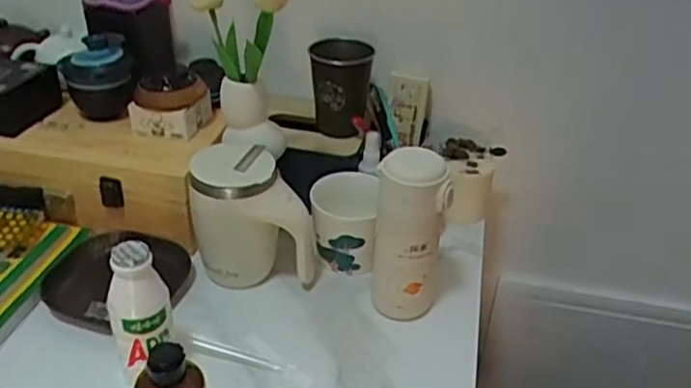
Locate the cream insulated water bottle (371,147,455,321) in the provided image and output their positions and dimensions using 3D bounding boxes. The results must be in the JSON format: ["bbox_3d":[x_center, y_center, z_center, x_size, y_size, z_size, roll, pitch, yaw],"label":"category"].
[{"bbox_3d":[0.065,0.043,0.681,0.067,0.188,0.067,7,34,8],"label":"cream insulated water bottle"}]

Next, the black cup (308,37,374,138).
[{"bbox_3d":[-0.006,-0.128,0.811,0.072,0.103,0.067,2,34,-1],"label":"black cup"}]

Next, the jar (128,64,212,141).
[{"bbox_3d":[-0.203,-0.110,0.792,0.078,0.065,0.074,2,34,-1],"label":"jar"}]

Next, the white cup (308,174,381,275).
[{"bbox_3d":[-0.002,0.034,0.763,0.074,0.094,0.087,5,34,3],"label":"white cup"}]

